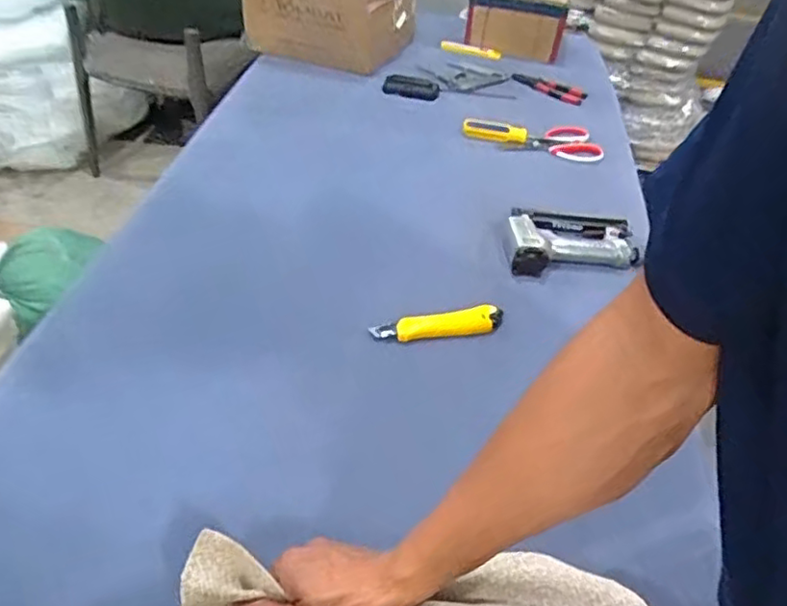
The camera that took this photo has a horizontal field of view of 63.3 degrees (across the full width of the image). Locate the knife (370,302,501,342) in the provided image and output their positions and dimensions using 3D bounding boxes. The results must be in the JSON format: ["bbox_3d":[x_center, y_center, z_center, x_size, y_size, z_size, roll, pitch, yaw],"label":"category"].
[{"bbox_3d":[0.058,0.026,0.782,0.164,0.021,0.027,-7,44,-14],"label":"knife"}]

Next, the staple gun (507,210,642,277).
[{"bbox_3d":[0.256,-0.093,0.924,0.206,0.039,0.124,-3,43,-10],"label":"staple gun"}]

